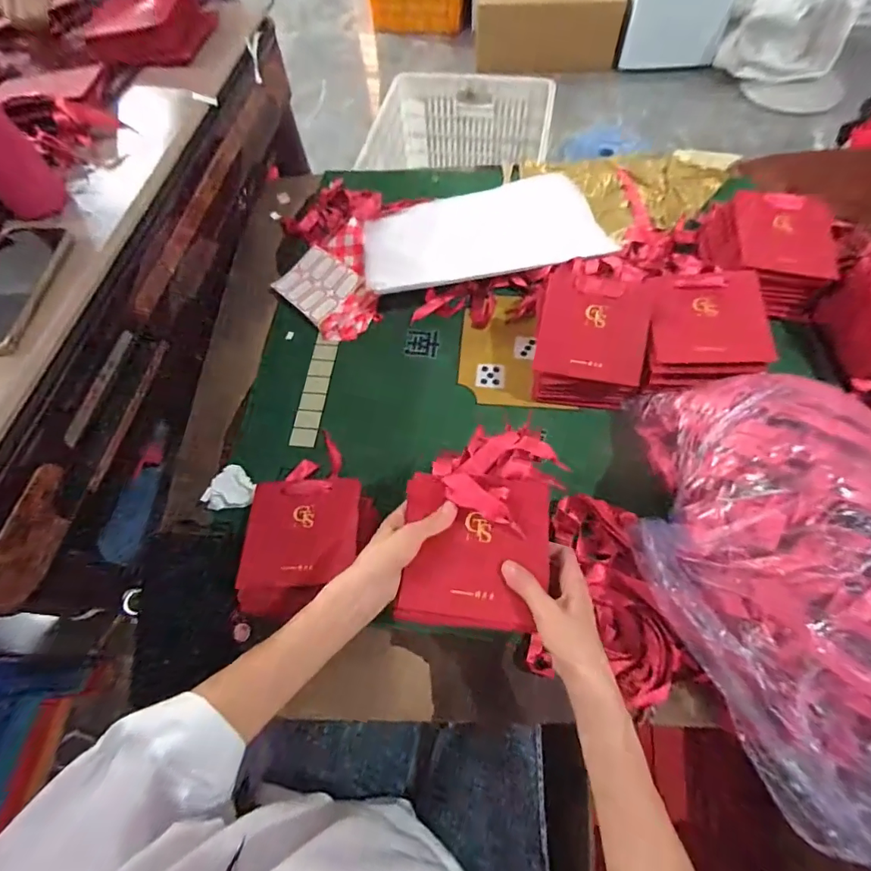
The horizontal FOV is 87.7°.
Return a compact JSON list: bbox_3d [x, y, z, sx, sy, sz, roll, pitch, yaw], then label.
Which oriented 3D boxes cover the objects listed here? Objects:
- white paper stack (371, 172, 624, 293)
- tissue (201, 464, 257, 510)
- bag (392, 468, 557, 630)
[{"bbox_3d":[0.075,-0.363,0.800,0.422,0.016,0.233,-15,61,-11],"label":"white paper stack"},{"bbox_3d":[-0.283,0.072,0.629,0.055,0.025,0.064,10,64,8],"label":"tissue"},{"bbox_3d":[0.038,0.113,0.450,0.145,0.038,0.144,4,73,11],"label":"bag"}]

